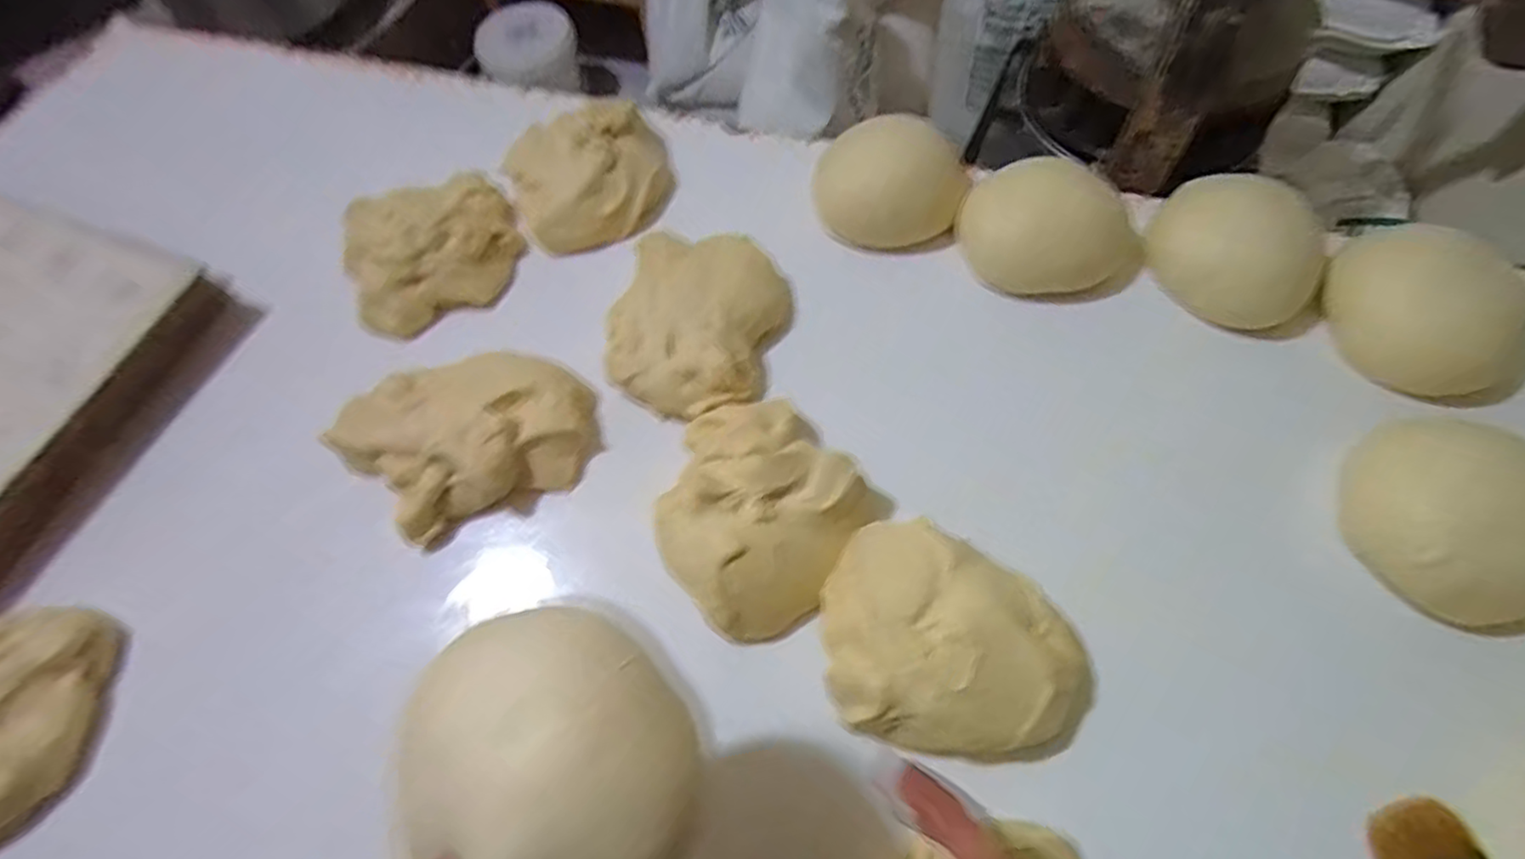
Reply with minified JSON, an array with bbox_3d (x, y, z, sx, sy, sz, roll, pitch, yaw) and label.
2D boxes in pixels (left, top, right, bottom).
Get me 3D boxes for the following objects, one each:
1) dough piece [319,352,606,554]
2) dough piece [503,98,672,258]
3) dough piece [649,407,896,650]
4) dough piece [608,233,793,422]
[{"bbox_3d":[-0.290,0.005,0.654,0.248,0.059,0.166,-22,64,-8],"label":"dough piece"},{"bbox_3d":[-0.205,-0.311,0.800,0.181,0.073,0.174,-1,63,2],"label":"dough piece"},{"bbox_3d":[-0.011,0.062,0.602,0.198,0.064,0.193,41,72,20],"label":"dough piece"},{"bbox_3d":[-0.071,-0.119,0.707,0.182,0.053,0.215,15,65,10],"label":"dough piece"}]

